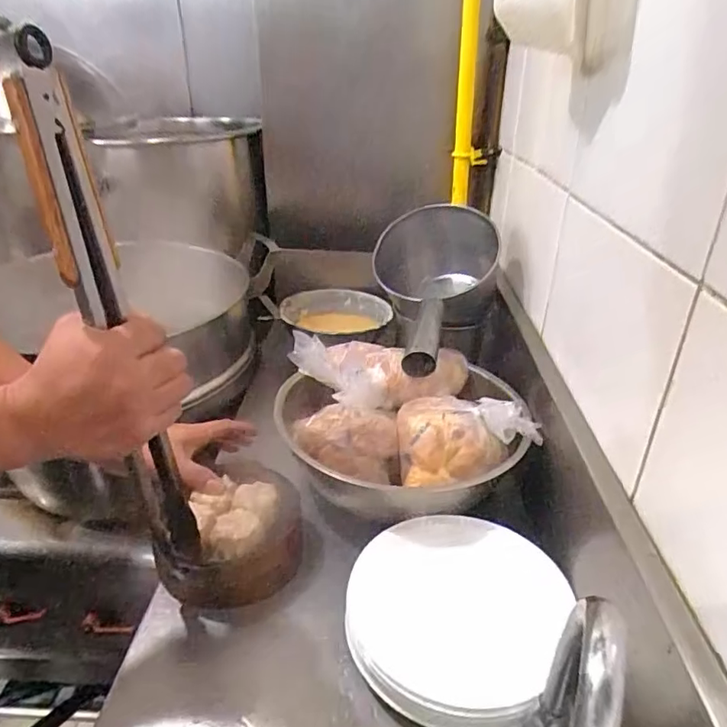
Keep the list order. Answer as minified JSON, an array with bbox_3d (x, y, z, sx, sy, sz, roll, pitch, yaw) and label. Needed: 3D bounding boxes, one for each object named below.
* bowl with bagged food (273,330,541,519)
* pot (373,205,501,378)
[{"bbox_3d":[0.045,0.053,0.624,0.263,0.130,0.232,-1,28,-3],"label":"bowl with bagged food"},{"bbox_3d":[0.111,-0.118,0.779,0.179,0.146,0.360,1,28,1],"label":"pot"}]

